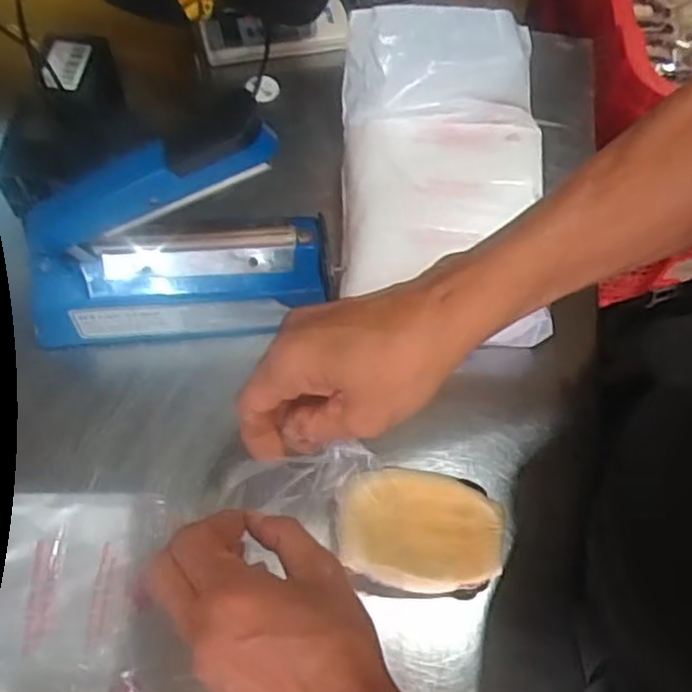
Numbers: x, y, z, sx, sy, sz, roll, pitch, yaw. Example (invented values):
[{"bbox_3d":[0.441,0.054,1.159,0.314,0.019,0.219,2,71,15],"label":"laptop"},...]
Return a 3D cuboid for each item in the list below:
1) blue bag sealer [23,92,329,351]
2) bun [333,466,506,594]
[{"bbox_3d":[-0.116,-0.068,0.467,0.206,0.195,0.058,-8,66,-7],"label":"blue bag sealer"},{"bbox_3d":[0.046,0.119,0.461,0.104,0.043,0.071,8,65,0],"label":"bun"}]

